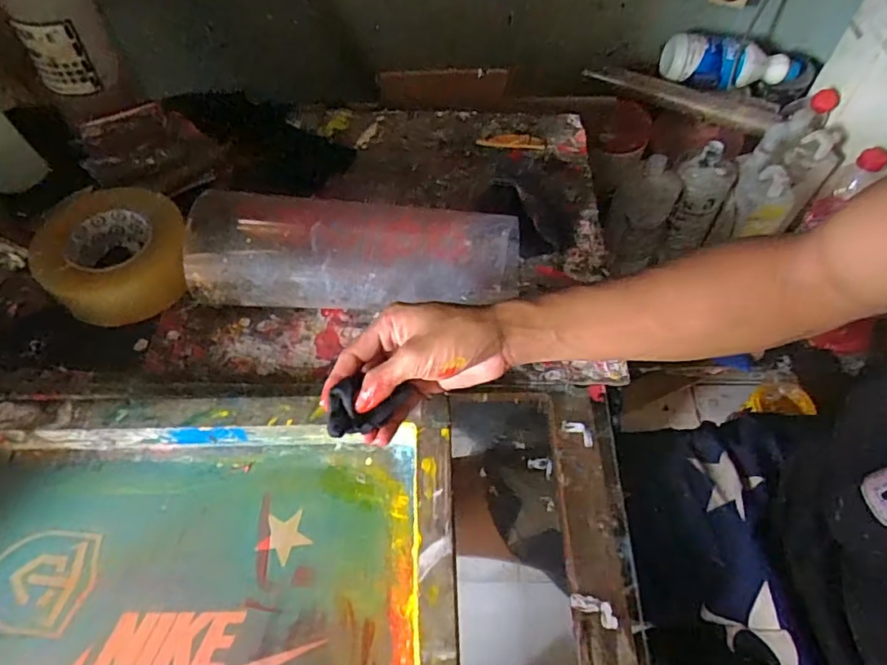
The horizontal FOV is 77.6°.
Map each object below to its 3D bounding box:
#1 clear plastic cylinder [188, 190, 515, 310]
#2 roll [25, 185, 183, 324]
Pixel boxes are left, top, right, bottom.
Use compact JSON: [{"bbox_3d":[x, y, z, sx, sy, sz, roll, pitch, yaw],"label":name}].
[{"bbox_3d":[-0.082,-0.073,0.518,0.291,0.091,0.092,2,58,3],"label":"clear plastic cylinder"},{"bbox_3d":[-0.328,-0.081,0.557,0.133,0.064,0.136,5,58,3],"label":"roll"}]

